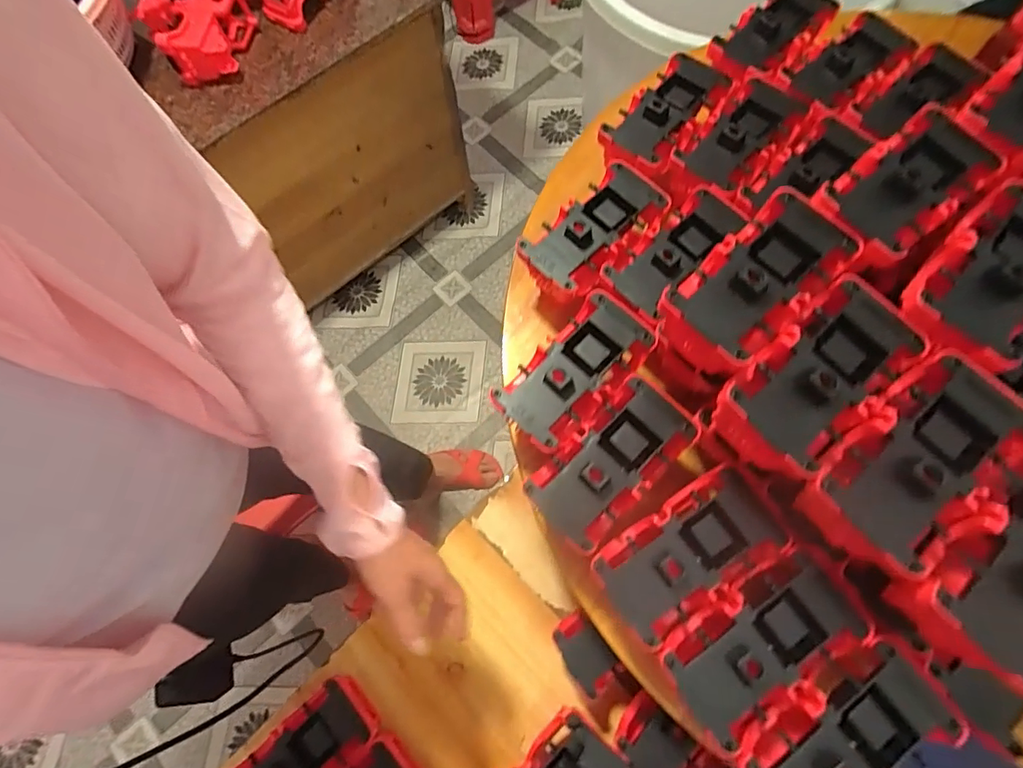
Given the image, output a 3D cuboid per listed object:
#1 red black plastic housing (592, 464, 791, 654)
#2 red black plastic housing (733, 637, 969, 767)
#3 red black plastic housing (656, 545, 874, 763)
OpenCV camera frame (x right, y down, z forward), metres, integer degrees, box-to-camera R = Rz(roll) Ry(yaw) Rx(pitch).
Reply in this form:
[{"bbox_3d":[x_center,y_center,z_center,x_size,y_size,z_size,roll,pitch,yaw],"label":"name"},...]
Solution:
[{"bbox_3d":[0.144,0.140,0.409,0.151,0.046,0.083,-33,74,-8],"label":"red black plastic housing"},{"bbox_3d":[0.238,0.257,0.367,0.149,0.052,0.087,-34,74,-9],"label":"red black plastic housing"},{"bbox_3d":[0.191,0.202,0.390,0.156,0.046,0.086,-29,74,-7],"label":"red black plastic housing"}]

